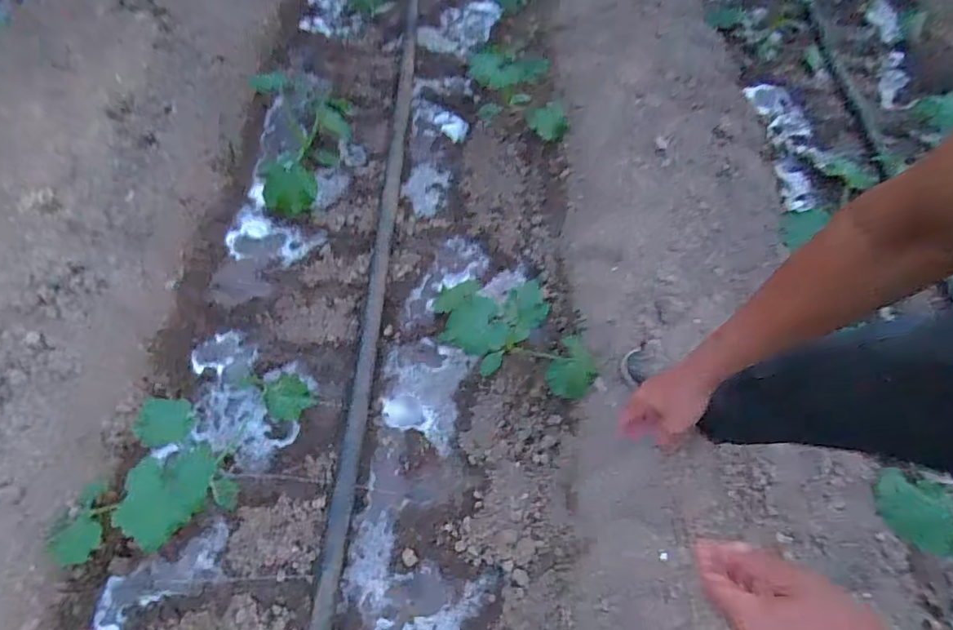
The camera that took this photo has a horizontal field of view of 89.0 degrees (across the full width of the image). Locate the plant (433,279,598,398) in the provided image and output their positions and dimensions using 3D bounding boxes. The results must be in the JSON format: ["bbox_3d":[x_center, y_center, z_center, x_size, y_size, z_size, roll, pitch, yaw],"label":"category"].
[{"bbox_3d":[0.076,0.039,1.105,0.265,0.103,0.377,-19,63,-14],"label":"plant"}]

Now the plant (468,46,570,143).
[{"bbox_3d":[0.125,-0.741,1.593,0.273,0.092,0.483,0,60,-4],"label":"plant"}]

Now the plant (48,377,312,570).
[{"bbox_3d":[-0.540,0.248,0.890,0.249,0.194,0.457,26,62,11],"label":"plant"}]

